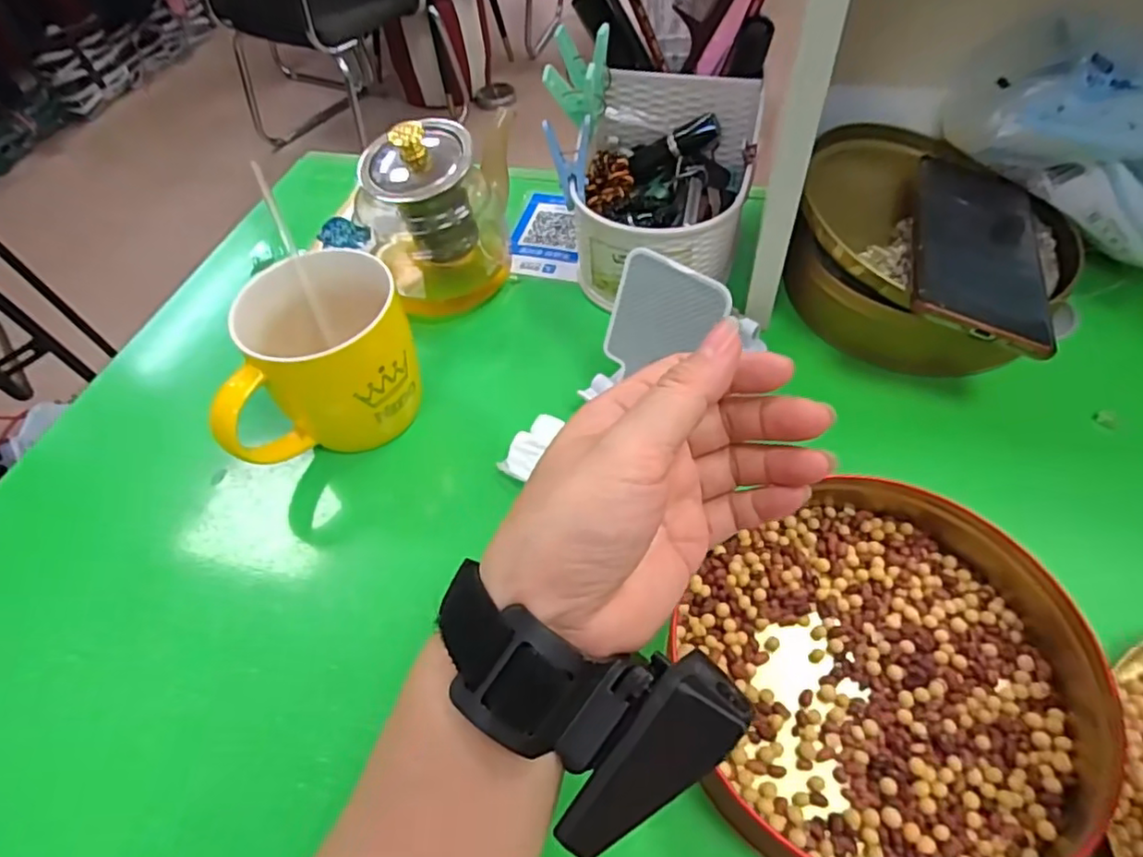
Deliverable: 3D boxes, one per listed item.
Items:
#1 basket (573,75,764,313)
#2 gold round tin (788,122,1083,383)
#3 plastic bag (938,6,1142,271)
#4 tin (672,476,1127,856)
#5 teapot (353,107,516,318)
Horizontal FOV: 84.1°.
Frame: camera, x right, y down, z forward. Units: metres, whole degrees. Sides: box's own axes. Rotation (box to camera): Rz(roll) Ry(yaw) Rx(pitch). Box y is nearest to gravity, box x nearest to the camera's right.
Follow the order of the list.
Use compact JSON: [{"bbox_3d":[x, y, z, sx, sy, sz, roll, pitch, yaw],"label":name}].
[{"bbox_3d":[0.061,-0.161,0.422,0.110,0.091,0.127,8,53,10],"label":"basket"},{"bbox_3d":[0.228,-0.115,0.413,0.168,0.080,0.178,-28,55,-17],"label":"gold round tin"},{"bbox_3d":[0.322,-0.171,0.380,0.162,0.093,0.091,14,54,15],"label":"plastic bag"},{"bbox_3d":[0.134,0.102,0.278,0.156,0.046,0.168,-2,52,3],"label":"tin"},{"bbox_3d":[-0.090,-0.152,0.438,0.090,0.108,0.107,0,52,4],"label":"teapot"}]

